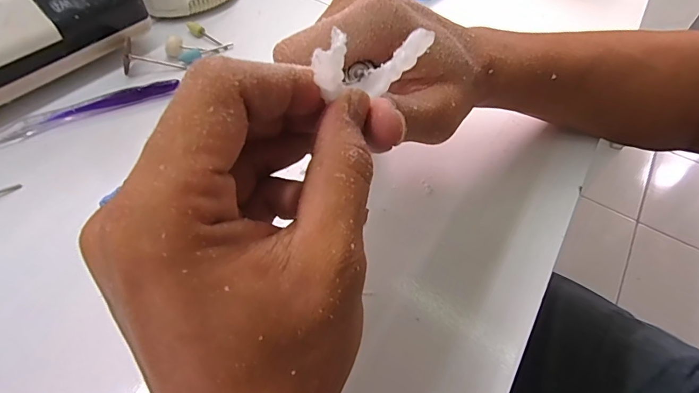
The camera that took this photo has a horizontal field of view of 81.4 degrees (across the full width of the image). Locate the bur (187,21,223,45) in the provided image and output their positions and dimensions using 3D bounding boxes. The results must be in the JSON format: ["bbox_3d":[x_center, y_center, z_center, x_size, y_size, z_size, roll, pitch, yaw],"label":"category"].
[{"bbox_3d":[-0.134,-0.151,0.374,0.041,0.010,0.008,33,57,20],"label":"bur"}]

